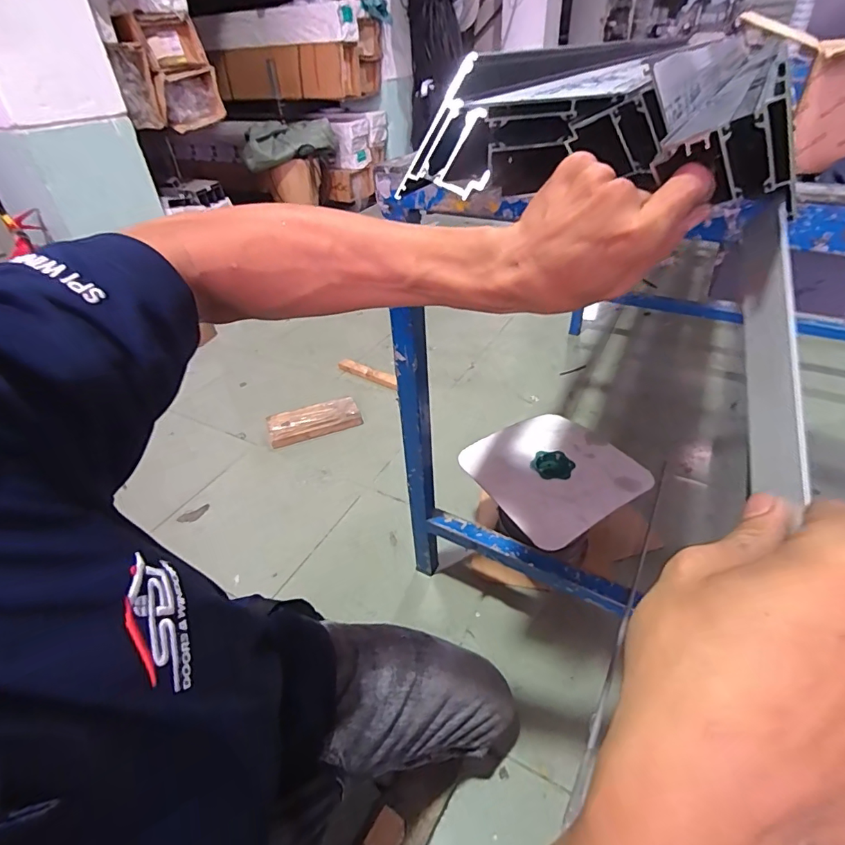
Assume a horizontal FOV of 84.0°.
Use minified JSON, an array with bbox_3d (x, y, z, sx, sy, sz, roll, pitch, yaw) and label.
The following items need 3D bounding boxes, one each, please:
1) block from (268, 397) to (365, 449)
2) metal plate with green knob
[{"bbox_3d":[-0.337,-0.004,1.469,0.280,0.058,0.114,-14,40,-14],"label":"block"},{"bbox_3d":[0.269,0.099,0.974,0.291,0.032,0.297,-21,42,-21],"label":"metal plate with green knob"}]

